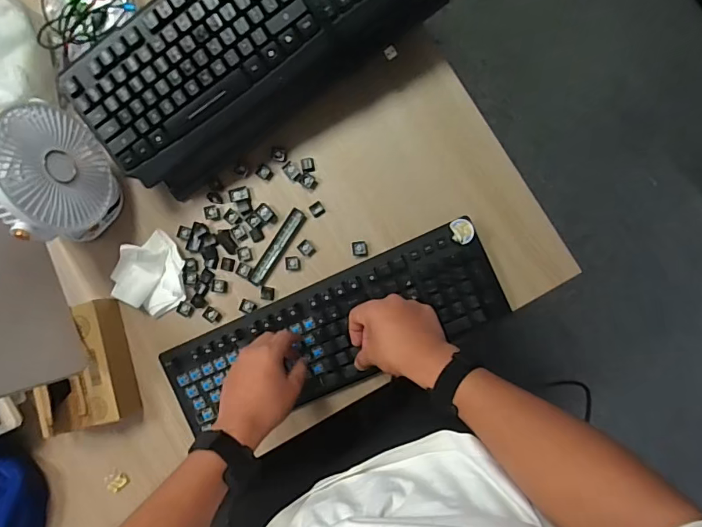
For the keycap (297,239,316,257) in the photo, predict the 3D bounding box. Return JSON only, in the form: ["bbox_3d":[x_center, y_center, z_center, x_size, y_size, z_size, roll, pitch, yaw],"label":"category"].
[{"bbox_3d":[-0.060,-0.020,0.613,0.018,0.004,0.023,-43,85,6],"label":"keycap"}]

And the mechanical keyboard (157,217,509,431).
[{"bbox_3d":[-0.028,0.094,0.591,0.448,0.043,0.142,-23,87,7],"label":"mechanical keyboard"}]

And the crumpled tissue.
[{"bbox_3d":[-0.279,0.019,0.617,0.102,0.039,0.098,-31,86,7],"label":"crumpled tissue"}]

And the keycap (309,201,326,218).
[{"bbox_3d":[-0.046,-0.074,0.616,0.018,0.012,0.018,-35,85,6],"label":"keycap"}]

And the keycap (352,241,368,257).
[{"bbox_3d":[0.012,-0.020,0.604,0.020,0.005,0.021,-5,89,8],"label":"keycap"}]

